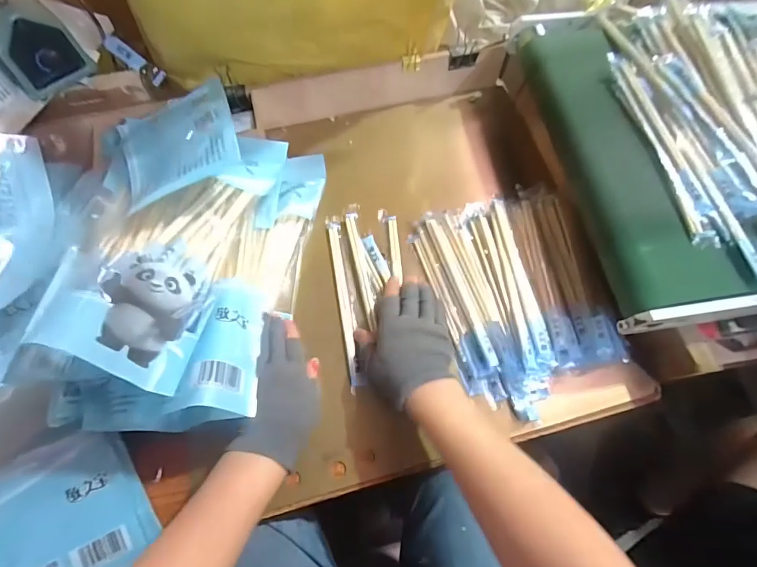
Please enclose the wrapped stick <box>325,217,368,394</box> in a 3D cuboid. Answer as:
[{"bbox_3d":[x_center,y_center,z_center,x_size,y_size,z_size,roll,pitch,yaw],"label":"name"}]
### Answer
[{"bbox_3d":[-0.039,0.016,0.510,0.021,0.007,0.221,-8,68,-6],"label":"wrapped stick"}]

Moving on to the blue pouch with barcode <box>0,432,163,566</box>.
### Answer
[{"bbox_3d":[-0.331,0.252,0.406,0.209,0.021,0.156,-28,81,-8],"label":"blue pouch with barcode"}]

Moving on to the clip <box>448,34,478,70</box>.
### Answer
[{"bbox_3d":[0.121,-0.325,0.585,0.042,0.046,0.014,-7,68,-6],"label":"clip"}]

